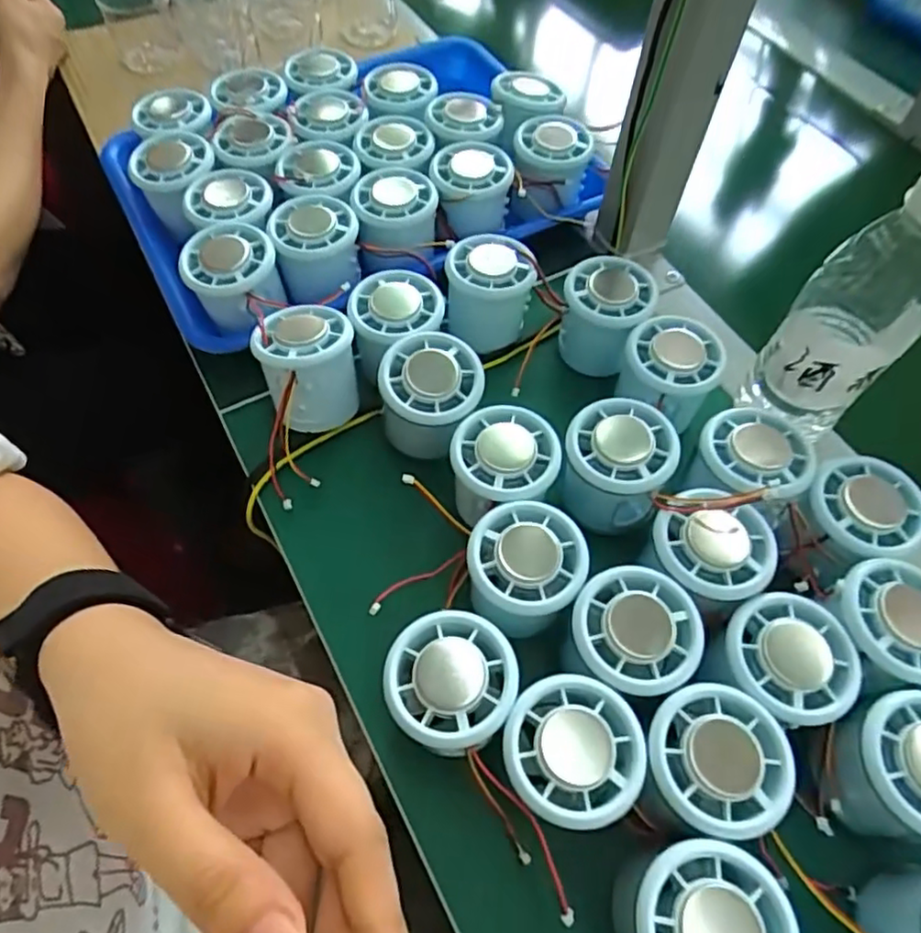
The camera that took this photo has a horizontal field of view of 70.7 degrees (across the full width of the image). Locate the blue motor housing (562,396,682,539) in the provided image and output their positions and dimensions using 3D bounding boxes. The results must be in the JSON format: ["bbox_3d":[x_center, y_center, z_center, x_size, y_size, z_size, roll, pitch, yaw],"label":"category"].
[{"bbox_3d":[0.083,0.001,0.354,0.058,0.054,0.057,12,60,4],"label":"blue motor housing"}]

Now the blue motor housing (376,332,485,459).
[{"bbox_3d":[-0.017,-0.039,0.368,0.057,0.047,0.056,16,60,6],"label":"blue motor housing"}]

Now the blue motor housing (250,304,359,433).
[{"bbox_3d":[-0.089,-0.058,0.384,0.054,0.062,0.056,1,59,-2],"label":"blue motor housing"}]

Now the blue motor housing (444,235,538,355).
[{"bbox_3d":[0.018,-0.114,0.422,0.055,0.053,0.054,12,60,4],"label":"blue motor housing"}]

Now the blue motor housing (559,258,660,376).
[{"bbox_3d":[0.092,-0.097,0.419,0.050,0.060,0.048,1,59,-2],"label":"blue motor housing"}]

